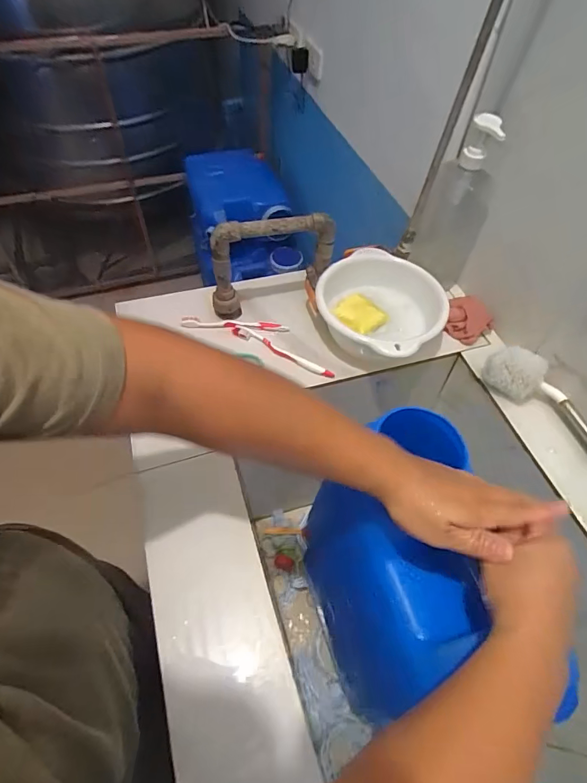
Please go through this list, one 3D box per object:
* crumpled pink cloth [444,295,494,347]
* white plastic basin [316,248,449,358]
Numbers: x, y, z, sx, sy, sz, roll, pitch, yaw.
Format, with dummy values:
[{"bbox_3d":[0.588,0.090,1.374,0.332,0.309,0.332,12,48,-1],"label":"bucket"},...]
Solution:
[{"bbox_3d":[0.305,-0.130,0.736,0.072,0.030,0.096,14,56,8],"label":"crumpled pink cloth"},{"bbox_3d":[0.137,-0.132,0.697,0.201,0.082,0.206,1,55,-1],"label":"white plastic basin"}]

